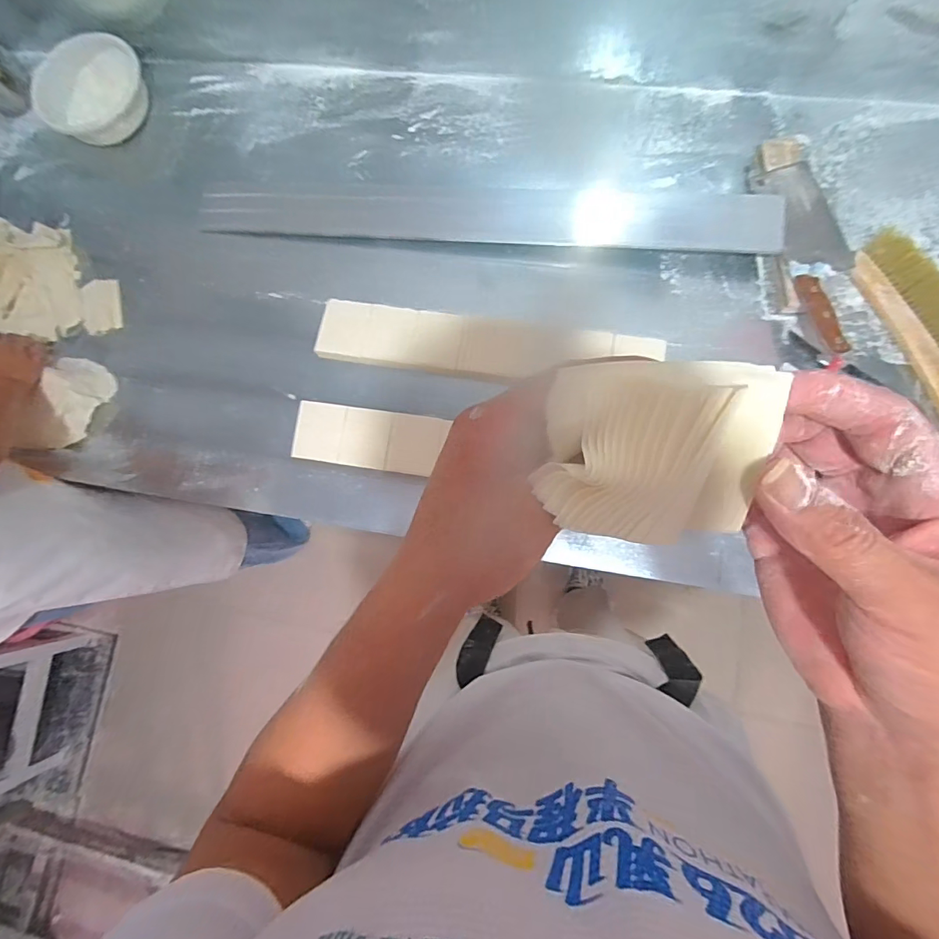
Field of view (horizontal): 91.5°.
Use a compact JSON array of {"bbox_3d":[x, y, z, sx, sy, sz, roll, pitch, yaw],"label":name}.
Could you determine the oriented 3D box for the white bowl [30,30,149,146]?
[{"bbox_3d":[-0.688,-0.687,0.826,0.174,0.059,0.164,-1,83,5],"label":"white bowl"}]

